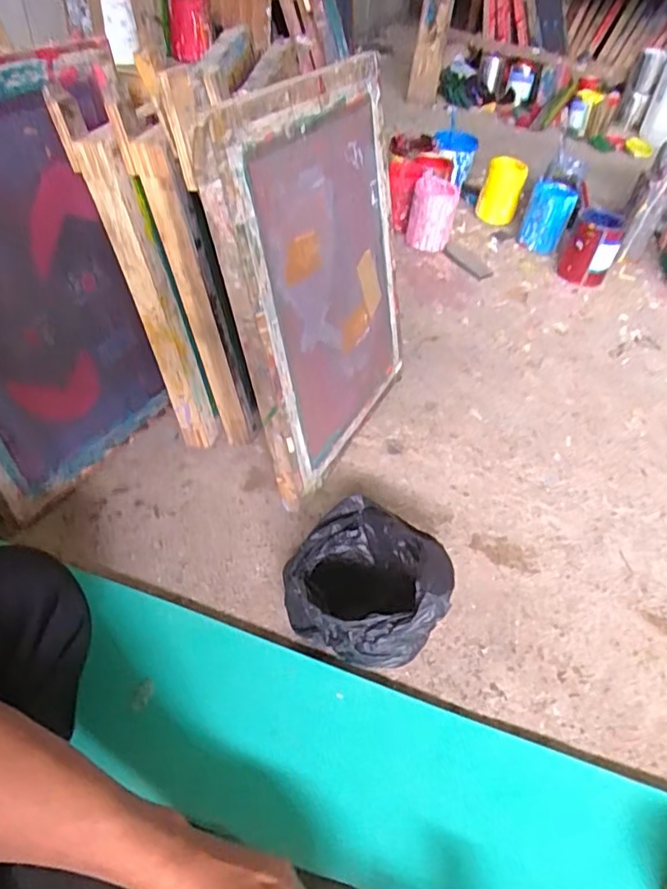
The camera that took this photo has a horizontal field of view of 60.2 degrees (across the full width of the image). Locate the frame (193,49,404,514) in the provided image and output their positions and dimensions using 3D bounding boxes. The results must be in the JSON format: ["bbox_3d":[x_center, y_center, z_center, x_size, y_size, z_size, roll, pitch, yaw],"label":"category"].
[{"bbox_3d":[-0.008,-0.202,0.740,0.029,0.458,0.355,11,43,27],"label":"frame"}]

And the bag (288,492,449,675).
[{"bbox_3d":[0.034,0.153,0.631,0.150,0.134,0.183,-26,52,-28],"label":"bag"}]

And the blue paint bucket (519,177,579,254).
[{"bbox_3d":[0.500,-0.534,1.348,0.100,0.131,0.112,19,46,14],"label":"blue paint bucket"}]

